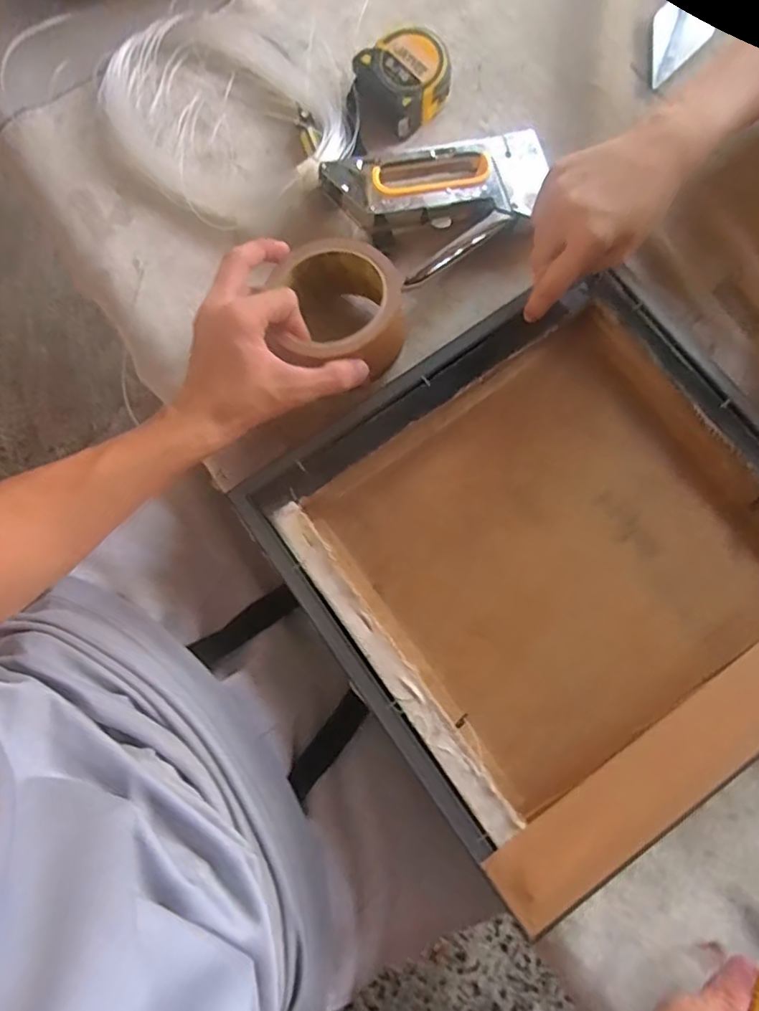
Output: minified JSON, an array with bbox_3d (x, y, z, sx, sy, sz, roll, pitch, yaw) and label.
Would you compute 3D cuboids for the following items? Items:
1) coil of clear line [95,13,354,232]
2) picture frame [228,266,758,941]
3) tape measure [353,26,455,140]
[{"bbox_3d":[-0.122,-0.327,0.469,0.172,0.026,0.206,-37,80,-5],"label":"coil of clear line"},{"bbox_3d":[0.130,0.034,0.392,0.324,0.032,0.328,-35,80,-7],"label":"picture frame"},{"bbox_3d":[0.019,-0.346,0.468,0.073,0.037,0.066,-36,80,-5],"label":"tape measure"}]

